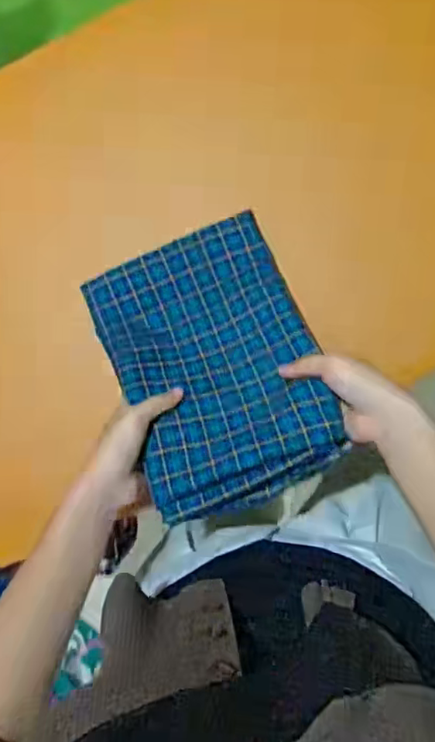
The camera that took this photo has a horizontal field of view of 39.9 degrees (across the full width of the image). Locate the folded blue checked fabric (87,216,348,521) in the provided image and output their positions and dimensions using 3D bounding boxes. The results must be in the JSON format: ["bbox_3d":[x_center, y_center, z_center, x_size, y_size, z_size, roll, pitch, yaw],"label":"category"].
[{"bbox_3d":[-0.004,-0.012,0.548,0.179,0.029,0.251,-24,63,0],"label":"folded blue checked fabric"}]

